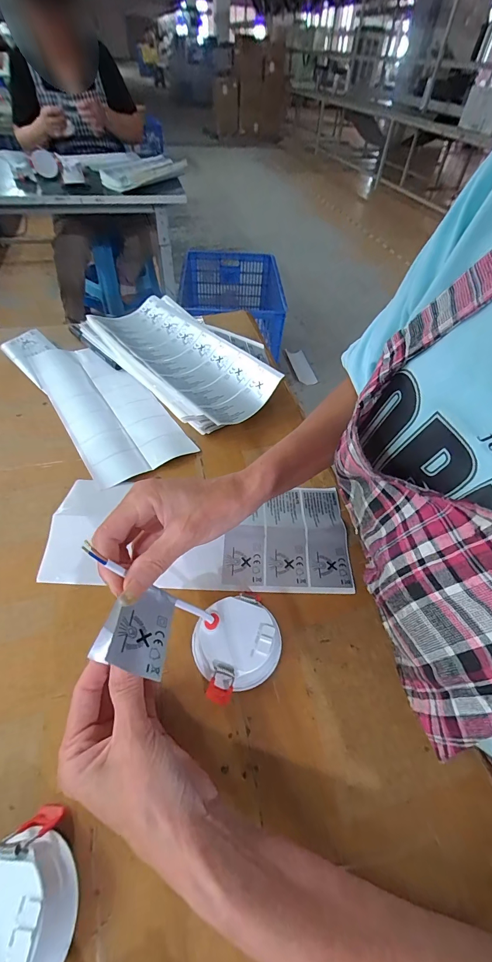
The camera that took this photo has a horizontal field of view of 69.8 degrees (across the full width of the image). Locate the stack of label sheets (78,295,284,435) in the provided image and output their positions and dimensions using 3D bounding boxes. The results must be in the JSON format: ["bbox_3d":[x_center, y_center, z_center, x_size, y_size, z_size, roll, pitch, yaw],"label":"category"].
[{"bbox_3d":[-0.100,-0.190,0.531,0.161,0.049,0.331,-32,59,-27],"label":"stack of label sheets"}]

